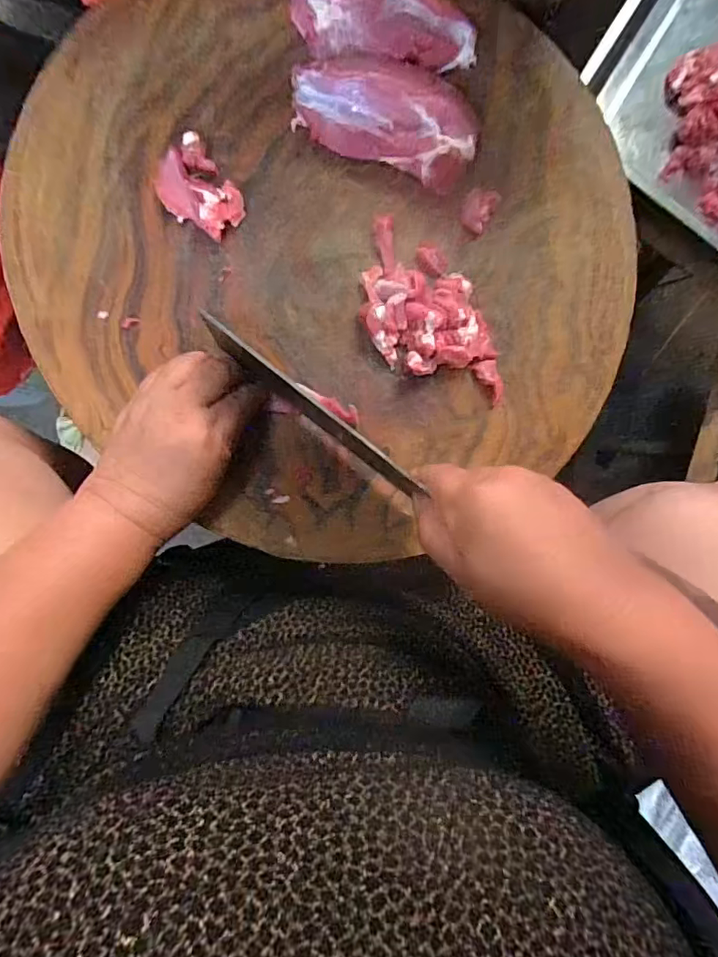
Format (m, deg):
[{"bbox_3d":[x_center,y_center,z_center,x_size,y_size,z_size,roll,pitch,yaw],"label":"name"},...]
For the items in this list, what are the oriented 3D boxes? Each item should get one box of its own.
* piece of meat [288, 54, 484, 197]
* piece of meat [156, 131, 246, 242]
[{"bbox_3d":[0.020,-0.264,0.384,0.132,0.037,0.061,18,87,-8],"label":"piece of meat"},{"bbox_3d":[-0.114,-0.203,0.373,0.046,0.017,0.062,-43,96,-7],"label":"piece of meat"}]

